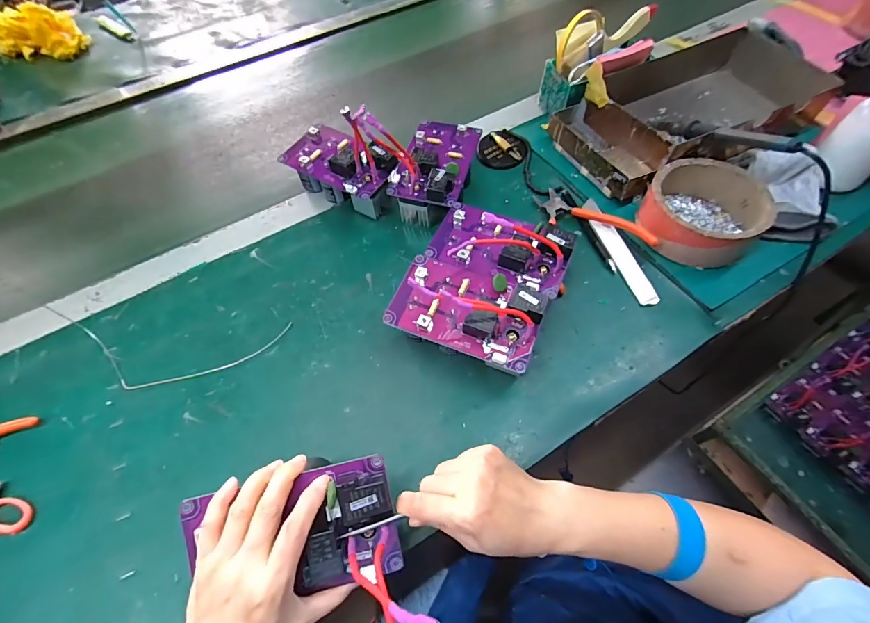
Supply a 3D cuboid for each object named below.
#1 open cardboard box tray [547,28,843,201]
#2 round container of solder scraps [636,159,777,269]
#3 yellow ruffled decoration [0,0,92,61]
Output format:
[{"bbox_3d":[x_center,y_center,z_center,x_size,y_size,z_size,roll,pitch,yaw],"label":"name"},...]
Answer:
[{"bbox_3d":[0.333,-0.272,0.528,0.315,0.069,0.169,-24,60,-11],"label":"open cardboard box tray"},{"bbox_3d":[0.308,-0.116,0.450,0.126,0.055,0.115,-2,59,3],"label":"round container of solder scraps"},{"bbox_3d":[-0.786,-0.555,0.781,0.170,0.074,0.111,7,60,9],"label":"yellow ruffled decoration"}]

